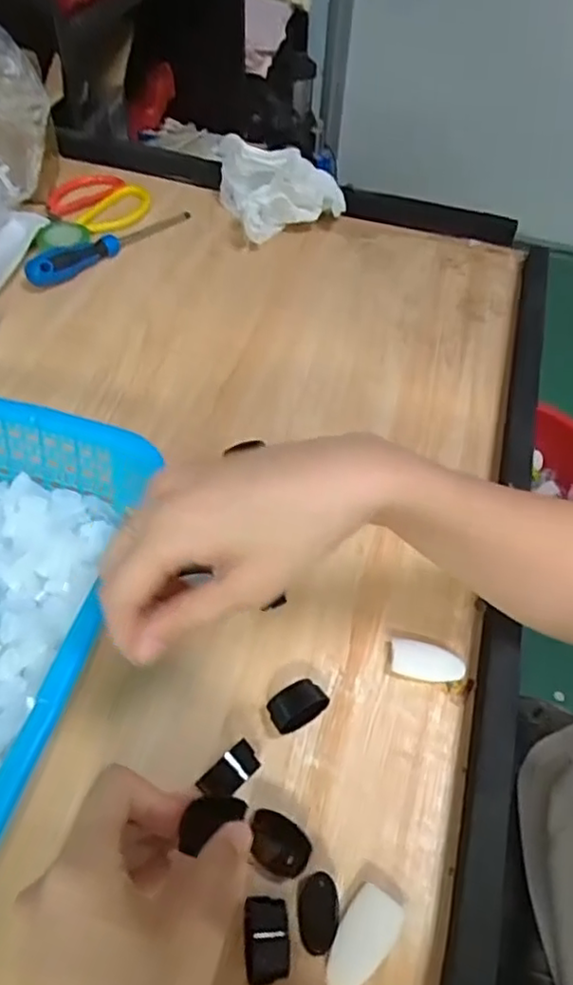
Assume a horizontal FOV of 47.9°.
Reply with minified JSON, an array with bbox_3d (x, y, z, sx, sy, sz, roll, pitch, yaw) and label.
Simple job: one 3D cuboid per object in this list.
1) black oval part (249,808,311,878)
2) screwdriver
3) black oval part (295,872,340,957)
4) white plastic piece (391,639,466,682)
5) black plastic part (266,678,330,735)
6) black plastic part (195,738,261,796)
[{"bbox_3d":[-0.005,0.177,0.326,0.033,0.017,0.022,30,56,18],"label":"black oval part"},{"bbox_3d":[-0.175,-0.257,0.648,0.036,0.023,0.190,36,58,22],"label":"screwdriver"},{"bbox_3d":[0.014,0.201,0.310,0.020,0.014,0.033,10,52,4],"label":"black oval part"},{"bbox_3d":[0.086,0.104,0.394,0.044,0.006,0.022,11,52,5],"label":"white plastic piece"},{"bbox_3d":[0.006,0.123,0.372,0.032,0.014,0.023,-21,57,-19],"label":"black plastic part"},{"bbox_3d":[-0.031,0.151,0.350,0.034,0.009,0.019,-37,63,-27],"label":"black plastic part"}]

